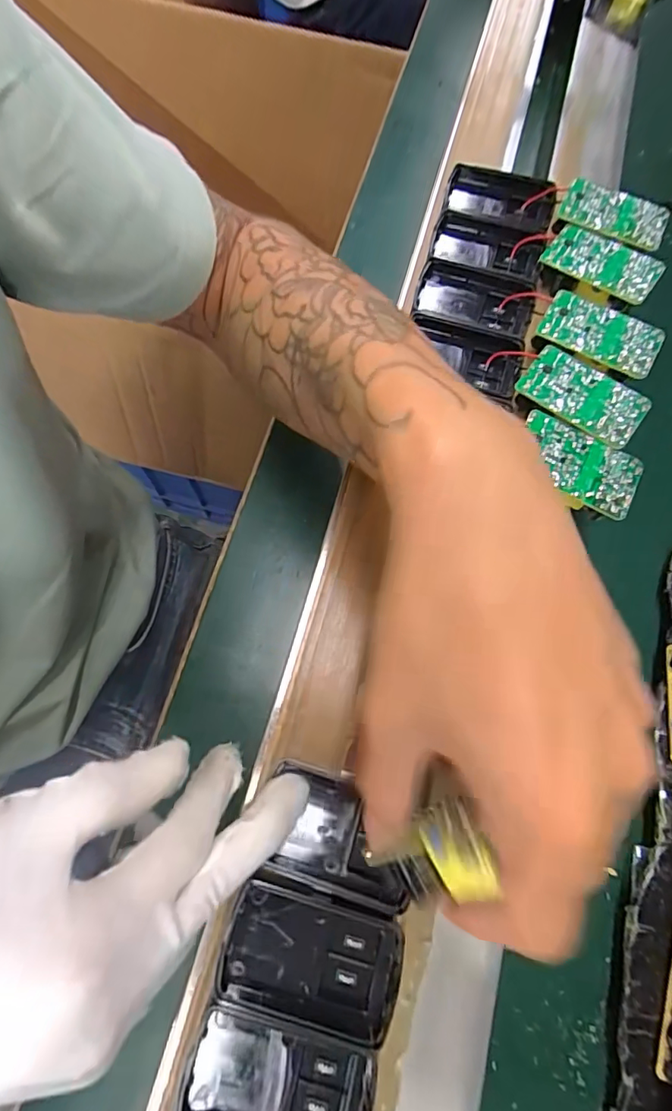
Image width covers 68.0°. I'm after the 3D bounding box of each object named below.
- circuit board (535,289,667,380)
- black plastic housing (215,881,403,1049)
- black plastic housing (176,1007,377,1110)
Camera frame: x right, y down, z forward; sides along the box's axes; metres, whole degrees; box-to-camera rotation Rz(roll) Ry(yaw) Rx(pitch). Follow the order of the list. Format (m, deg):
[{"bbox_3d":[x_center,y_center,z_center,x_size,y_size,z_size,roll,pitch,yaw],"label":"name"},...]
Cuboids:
[{"bbox_3d":[0.148,-0.125,0.276,0.064,0.006,0.036,29,73,7],"label":"circuit board"},{"bbox_3d":[-0.009,0.164,0.203,0.070,0.015,0.043,14,72,2],"label":"black plastic housing"},{"bbox_3d":[-0.022,0.204,0.190,0.070,0.014,0.045,12,72,2],"label":"black plastic housing"}]

